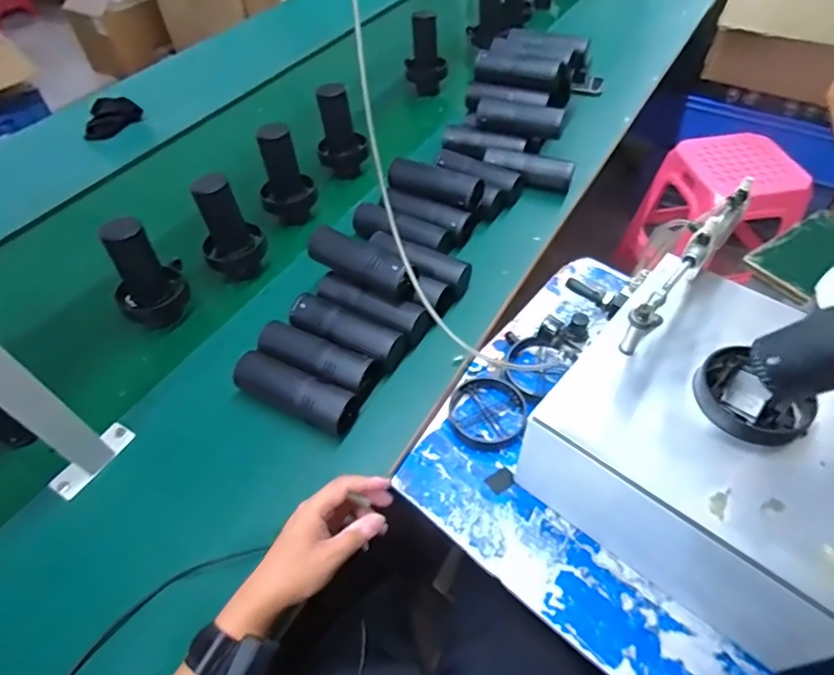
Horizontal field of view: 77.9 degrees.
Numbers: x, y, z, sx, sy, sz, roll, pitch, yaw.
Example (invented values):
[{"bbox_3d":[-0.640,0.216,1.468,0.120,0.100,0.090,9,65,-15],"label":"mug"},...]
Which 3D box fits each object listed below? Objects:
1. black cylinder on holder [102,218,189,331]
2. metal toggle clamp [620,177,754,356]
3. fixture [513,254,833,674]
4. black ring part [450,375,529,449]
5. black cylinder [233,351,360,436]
[{"bbox_3d":[-0.390,-0.095,0.732,0.094,0.188,0.072,-29,56,-20],"label":"black cylinder on holder"},{"bbox_3d":[0.294,-0.079,0.565,0.026,0.090,0.242,35,61,27],"label":"metal toggle clamp"},{"bbox_3d":[0.319,0.109,0.559,0.300,0.161,0.290,34,60,26],"label":"fixture"},{"bbox_3d":[0.093,0.094,0.676,0.100,0.013,0.104,-1,51,2],"label":"black ring part"},{"bbox_3d":[-0.156,0.074,0.661,0.163,0.060,0.056,19,54,17],"label":"black cylinder"}]

